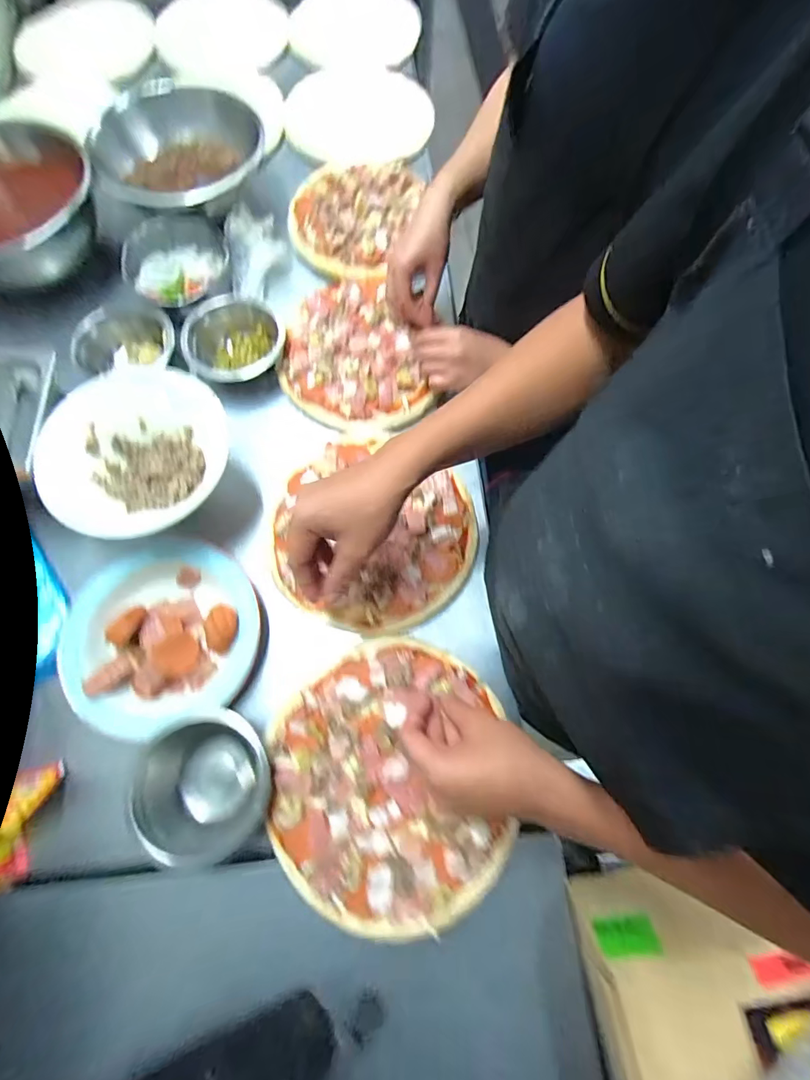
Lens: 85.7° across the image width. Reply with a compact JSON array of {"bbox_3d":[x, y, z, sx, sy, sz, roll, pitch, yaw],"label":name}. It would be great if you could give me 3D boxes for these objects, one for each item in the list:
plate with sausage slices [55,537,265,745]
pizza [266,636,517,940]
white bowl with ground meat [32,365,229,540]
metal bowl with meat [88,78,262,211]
[{"bbox_3d":[-0.270,0.104,0.488,0.191,0.045,0.195,-7,72,-3],"label":"plate with sausage slices"},{"bbox_3d":[-0.019,0.227,0.430,0.224,0.023,0.244,-6,66,-2],"label":"pizza"},{"bbox_3d":[-0.295,-0.093,0.503,0.199,0.075,0.177,-35,76,-11],"label":"white bowl with ground meat"},{"bbox_3d":[-0.333,-0.567,0.653,0.206,0.074,0.224,0,72,0],"label":"metal bowl with meat"}]

